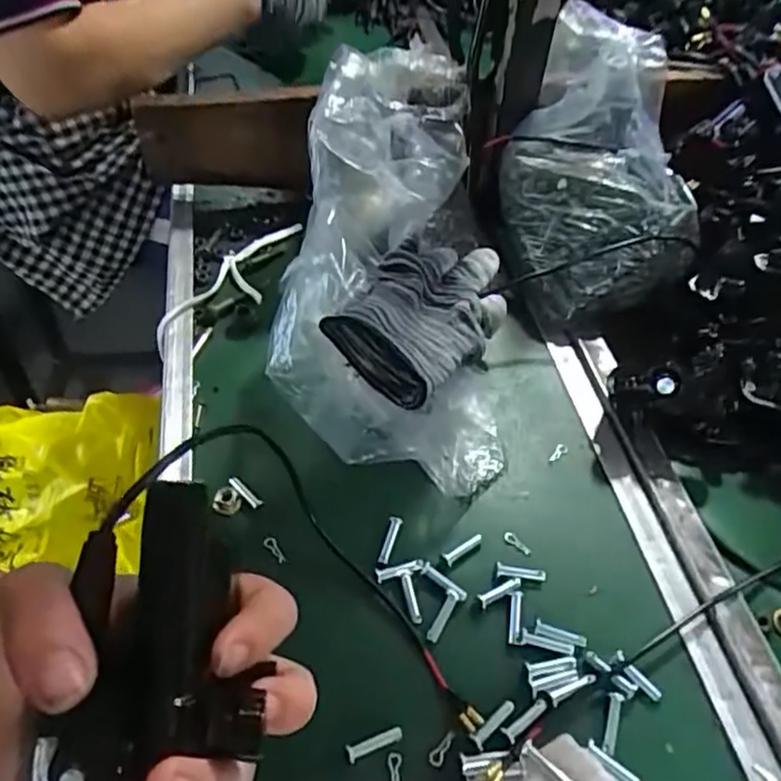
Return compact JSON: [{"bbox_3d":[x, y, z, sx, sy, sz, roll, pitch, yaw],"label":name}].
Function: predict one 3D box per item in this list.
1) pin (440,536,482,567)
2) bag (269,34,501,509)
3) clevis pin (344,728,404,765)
[{"bbox_3d":[0.040,0.088,0.380,0.027,0.005,0.008,-33,59,-29],"label":"pin"},{"bbox_3d":[-0.001,-0.099,0.455,0.136,0.053,0.347,2,66,-4],"label":"bag"},{"bbox_3d":[-0.008,0.165,0.315,0.027,0.007,0.007,-17,53,-19],"label":"clevis pin"}]

